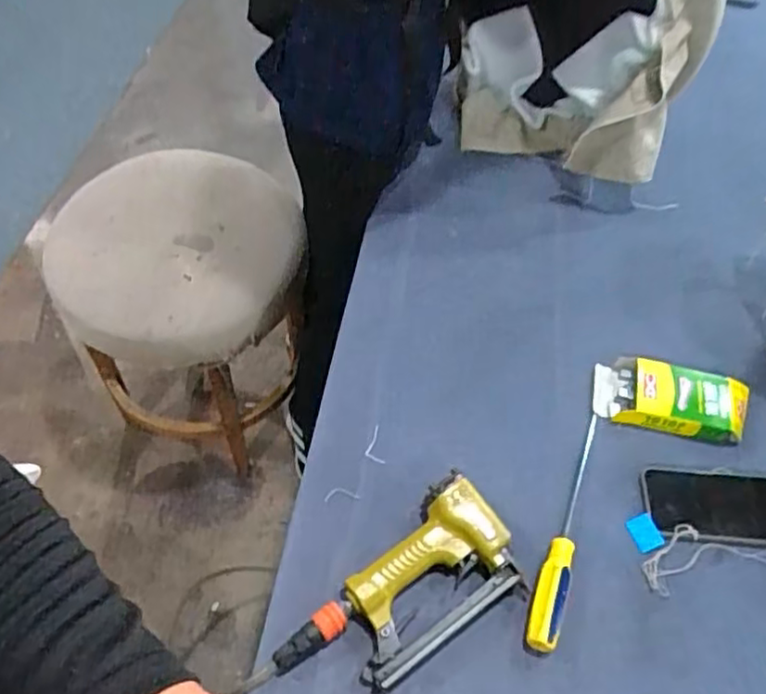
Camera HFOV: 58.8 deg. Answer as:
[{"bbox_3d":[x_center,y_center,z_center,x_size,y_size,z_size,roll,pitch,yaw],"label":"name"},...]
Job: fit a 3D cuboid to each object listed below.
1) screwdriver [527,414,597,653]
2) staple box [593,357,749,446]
[{"bbox_3d":[0.203,0.187,0.729,0.032,0.022,0.276,21,57,11],"label":"screwdriver"},{"bbox_3d":[0.350,0.059,0.823,0.176,0.043,0.086,12,56,5],"label":"staple box"}]

